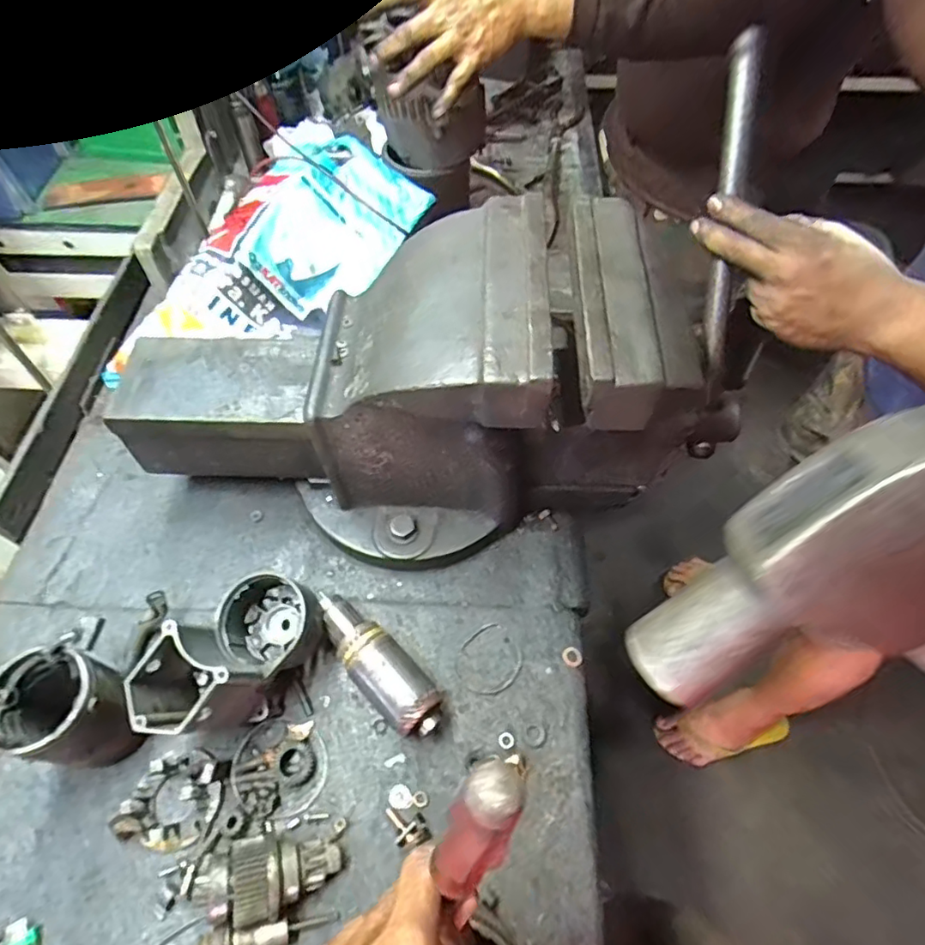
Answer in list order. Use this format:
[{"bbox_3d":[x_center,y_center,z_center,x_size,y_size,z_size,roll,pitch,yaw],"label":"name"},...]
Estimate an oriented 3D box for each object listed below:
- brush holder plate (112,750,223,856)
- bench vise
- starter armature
[{"bbox_3d":[-0.234,0.262,0.452,0.072,0.037,0.069,0,58,0],"label":"brush holder plate"},{"bbox_3d":[-0.062,-0.069,0.521,0.491,0.275,0.217,7,59,4],"label":"bench vise"},{"bbox_3d":[-0.077,0.167,0.506,0.052,0.049,0.157,-36,65,-20],"label":"starter armature"}]

